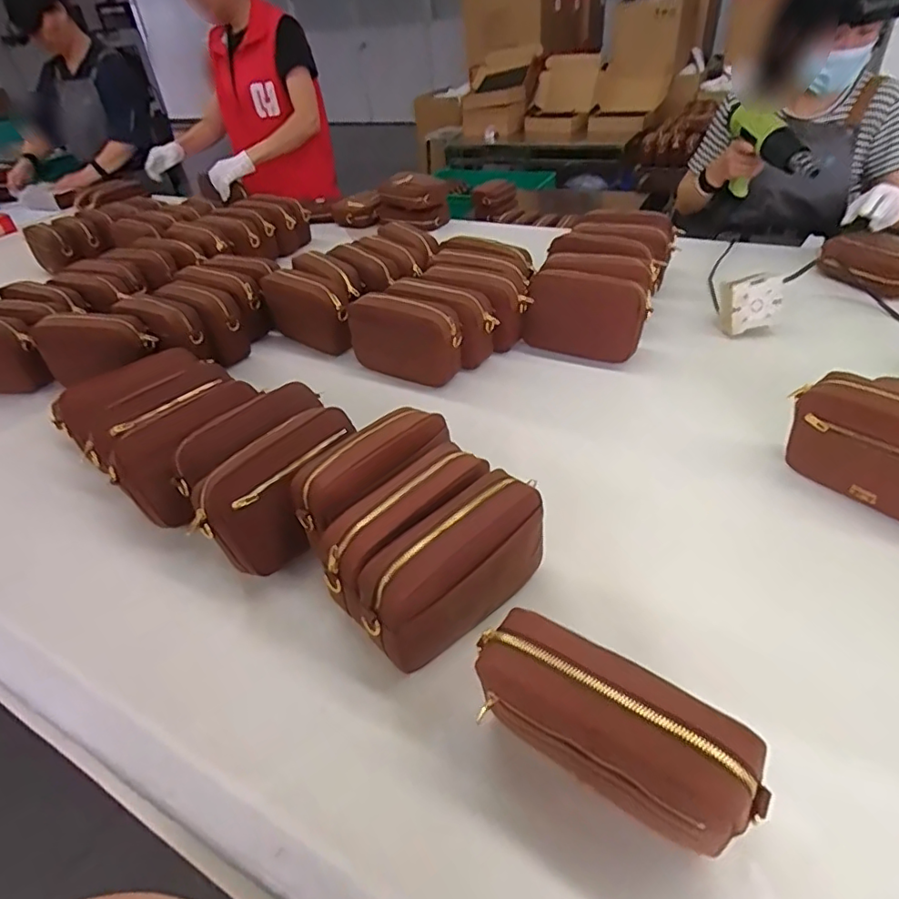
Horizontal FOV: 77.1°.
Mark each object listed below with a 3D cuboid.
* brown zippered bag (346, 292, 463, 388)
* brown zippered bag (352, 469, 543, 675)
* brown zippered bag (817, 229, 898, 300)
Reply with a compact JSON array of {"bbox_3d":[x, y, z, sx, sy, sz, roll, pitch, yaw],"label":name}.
[{"bbox_3d":[-0.074,-0.182,0.921,0.200,0.126,0.048,15,43,24],"label":"brown zippered bag"},{"bbox_3d":[0.007,0.114,0.530,0.197,0.111,0.067,-31,44,-28],"label":"brown zippered bag"},{"bbox_3d":[0.790,-0.341,1.035,0.136,0.066,0.187,-33,45,-30],"label":"brown zippered bag"}]

